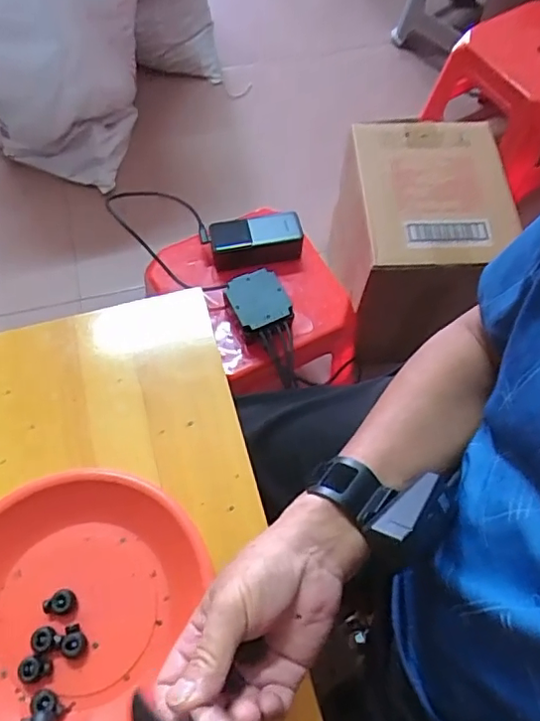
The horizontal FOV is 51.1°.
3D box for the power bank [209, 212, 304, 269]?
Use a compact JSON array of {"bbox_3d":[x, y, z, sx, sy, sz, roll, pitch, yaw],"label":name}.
[{"bbox_3d":[-0.020,-0.175,0.842,0.133,0.057,0.056,-12,65,-7],"label":"power bank"}]

